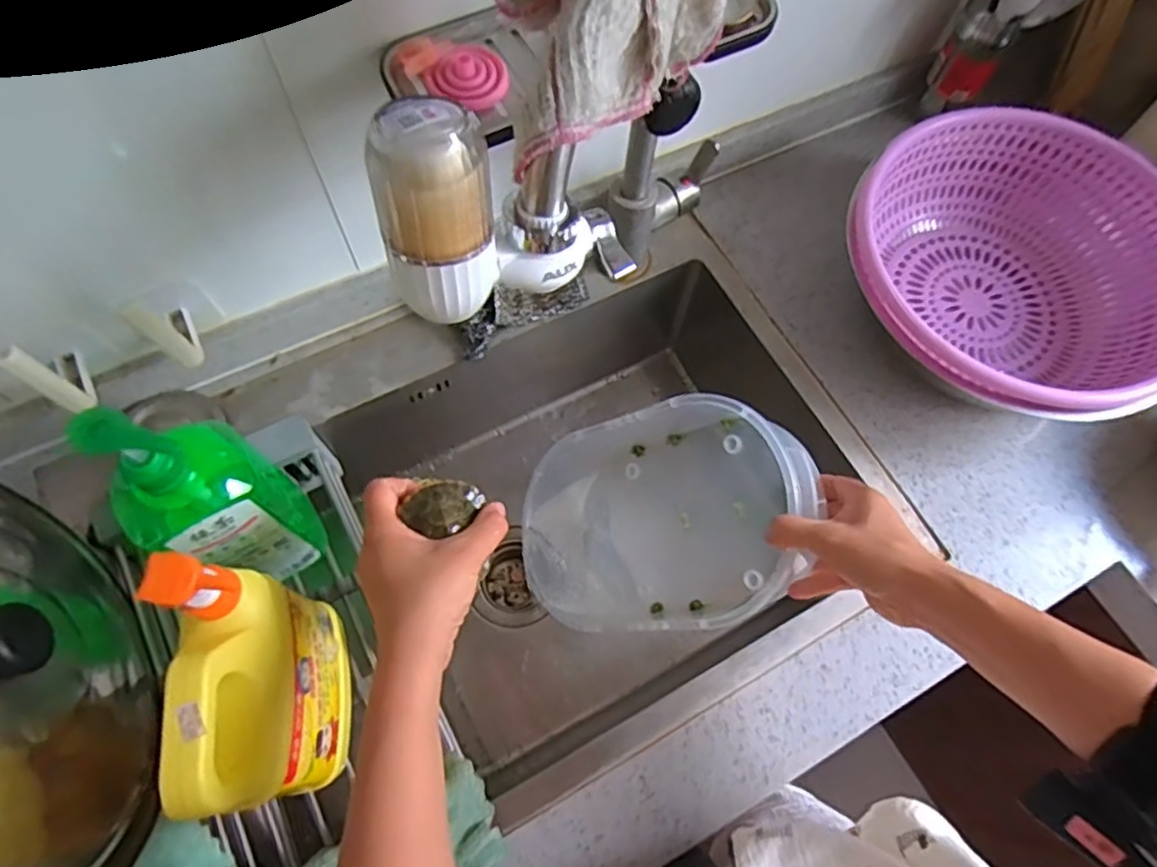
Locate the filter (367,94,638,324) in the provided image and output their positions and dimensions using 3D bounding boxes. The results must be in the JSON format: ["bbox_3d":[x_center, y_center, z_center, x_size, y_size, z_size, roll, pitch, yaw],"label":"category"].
[{"bbox_3d":[-0.037,-0.120,0.349,0.129,0.097,0.062,-21,69,-11],"label":"filter"}]

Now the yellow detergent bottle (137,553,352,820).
[{"bbox_3d":[-0.219,0.175,0.462,0.064,0.207,0.141,-14,68,-8],"label":"yellow detergent bottle"}]

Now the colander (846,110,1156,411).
[{"bbox_3d":[0.406,-0.147,0.641,0.308,0.112,0.308,-26,70,-13],"label":"colander"}]

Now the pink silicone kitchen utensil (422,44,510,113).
[{"bbox_3d":[-0.072,-0.238,0.445,0.048,0.014,0.047,1,67,-2],"label":"pink silicone kitchen utensil"}]

